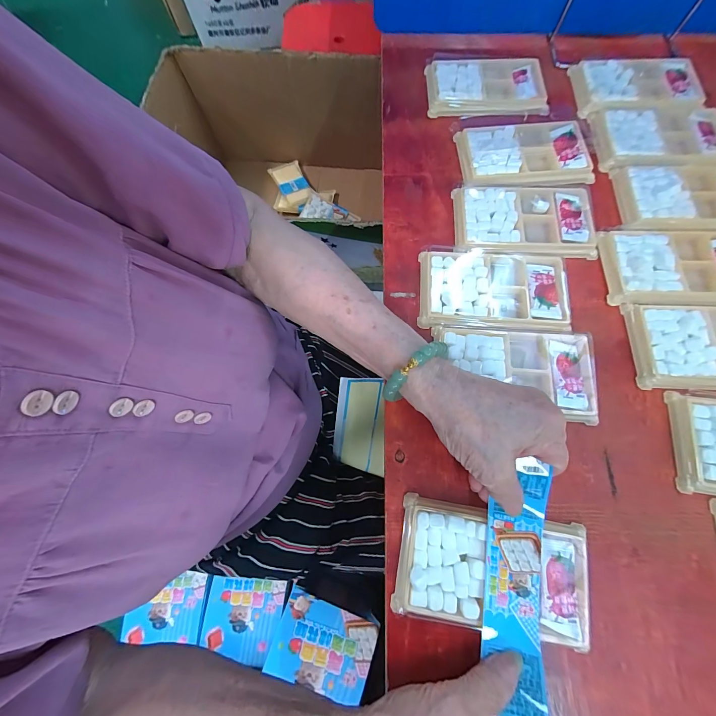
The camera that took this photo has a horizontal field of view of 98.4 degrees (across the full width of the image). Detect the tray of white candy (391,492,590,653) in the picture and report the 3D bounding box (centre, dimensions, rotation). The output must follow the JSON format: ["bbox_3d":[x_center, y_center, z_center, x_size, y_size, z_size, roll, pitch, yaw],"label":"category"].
[{"bbox_3d":[0.098,0.155,0.227,0.133,0.016,0.078,9,74,5],"label":"tray of white candy"}]

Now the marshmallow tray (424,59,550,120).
[{"bbox_3d":[0.151,-0.320,0.364,0.135,0.014,0.088,2,74,3],"label":"marshmallow tray"}]

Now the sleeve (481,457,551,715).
[{"bbox_3d":[0.110,0.145,0.207,0.037,0.031,0.144,9,78,5],"label":"sleeve"}]

